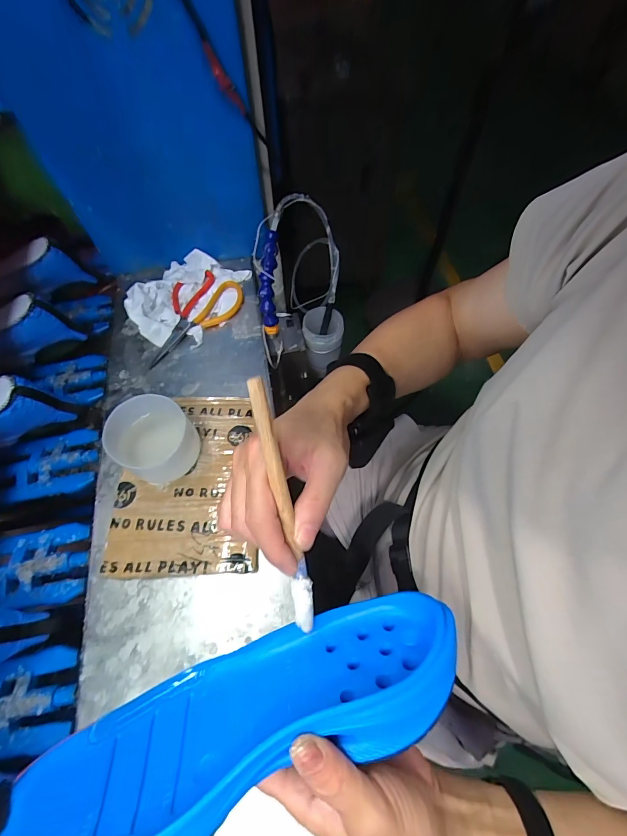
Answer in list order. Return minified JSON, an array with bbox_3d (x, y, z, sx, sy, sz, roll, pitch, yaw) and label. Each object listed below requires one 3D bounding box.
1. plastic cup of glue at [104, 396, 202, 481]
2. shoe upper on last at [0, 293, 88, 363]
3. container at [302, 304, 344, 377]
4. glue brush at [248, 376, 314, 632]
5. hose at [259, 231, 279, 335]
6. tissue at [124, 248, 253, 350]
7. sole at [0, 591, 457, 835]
[{"bbox_3d":[-0.189,0.032,0.447,0.091,0.080,0.086,1,60,-2],"label":"plastic cup of glue"},{"bbox_3d":[-0.481,-0.118,0.562,0.222,0.095,0.071,-16,62,-11],"label":"shoe upper on last"},{"bbox_3d":[0.016,-0.143,0.693,0.070,0.107,0.070,4,60,0],"label":"container"},{"bbox_3d":[-0.019,0.063,0.242,0.015,0.183,0.007,-13,17,-10],"label":"glue brush"},{"bbox_3d":[-0.065,-0.197,0.551,0.026,0.143,0.030,2,18,-1],"label":"hose"},{"bbox_3d":[-0.204,-0.202,0.604,0.157,0.040,0.193,18,61,8],"label":"tissue"},{"bbox_3d":[-0.038,0.187,0.239,0.268,0.099,0.029,-20,106,-10],"label":"sole"}]

